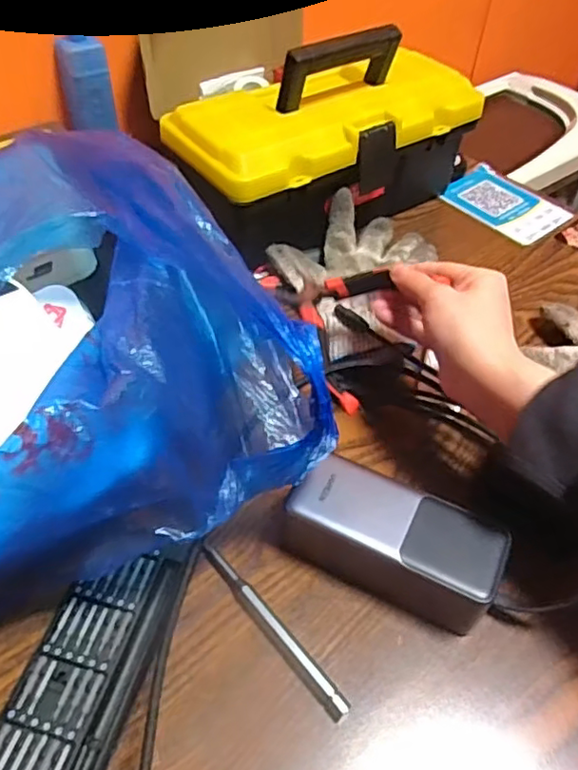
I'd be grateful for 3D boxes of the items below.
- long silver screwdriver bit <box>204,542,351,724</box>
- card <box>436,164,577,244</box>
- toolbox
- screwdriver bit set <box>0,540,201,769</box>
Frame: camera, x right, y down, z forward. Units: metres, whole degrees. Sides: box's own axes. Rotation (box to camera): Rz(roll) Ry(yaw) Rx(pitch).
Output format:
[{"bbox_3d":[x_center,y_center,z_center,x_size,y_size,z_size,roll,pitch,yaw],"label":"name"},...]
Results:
[{"bbox_3d":[-0.011,0.142,0.359,0.011,0.011,0.125,-32,57,-27],"label":"long silver screwdriver bit"},{"bbox_3d":[0.241,-0.204,0.678,0.097,0.009,0.128,-32,56,-26],"label":"card"},{"bbox_3d":[0.037,-0.247,0.590,0.292,0.154,0.133,-27,56,-24],"label":"toolbox"},{"bbox_3d":[-0.109,0.155,0.339,0.064,0.016,0.151,14,49,10],"label":"screwdriver bit set"}]

